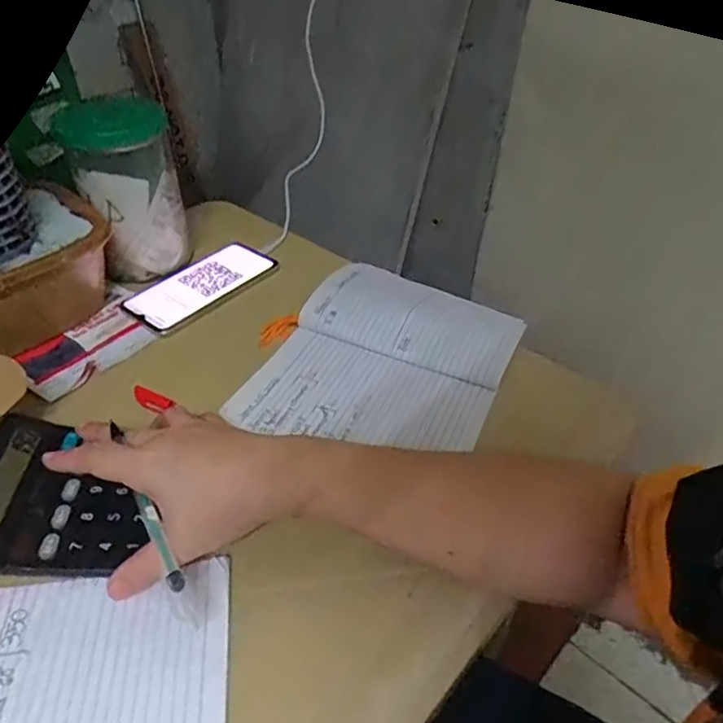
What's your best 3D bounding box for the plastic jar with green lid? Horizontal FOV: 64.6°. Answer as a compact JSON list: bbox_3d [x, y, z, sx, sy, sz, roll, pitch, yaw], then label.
[{"bbox_3d":[-0.239,-0.173,0.587,0.097,0.149,0.110,-13,43,-17],"label":"plastic jar with green lid"}]

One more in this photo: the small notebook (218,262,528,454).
[{"bbox_3d":[0.027,-0.004,0.522,0.193,0.028,0.237,21,51,13],"label":"small notebook"}]

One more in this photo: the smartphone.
[{"bbox_3d":[-0.165,-0.081,0.594,0.080,0.013,0.153,28,47,27],"label":"smartphone"}]

